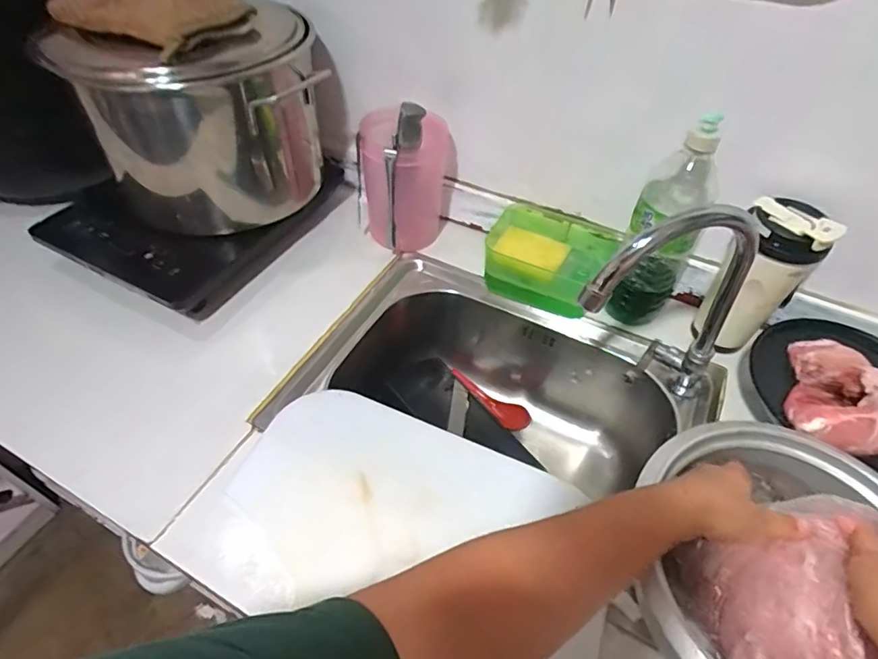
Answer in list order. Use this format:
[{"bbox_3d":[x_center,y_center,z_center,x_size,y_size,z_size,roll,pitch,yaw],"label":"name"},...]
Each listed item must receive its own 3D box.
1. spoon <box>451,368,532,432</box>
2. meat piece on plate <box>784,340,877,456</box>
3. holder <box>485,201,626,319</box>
[{"bbox_3d":[0.076,0.109,0.781,0.140,0.021,0.050,34,56,10],"label":"spoon"},{"bbox_3d":[0.411,0.060,0.494,0.111,0.059,0.136,25,53,18],"label":"meat piece on plate"},{"bbox_3d":[0.151,-0.093,0.707,0.170,0.079,0.118,18,52,14],"label":"holder"}]

